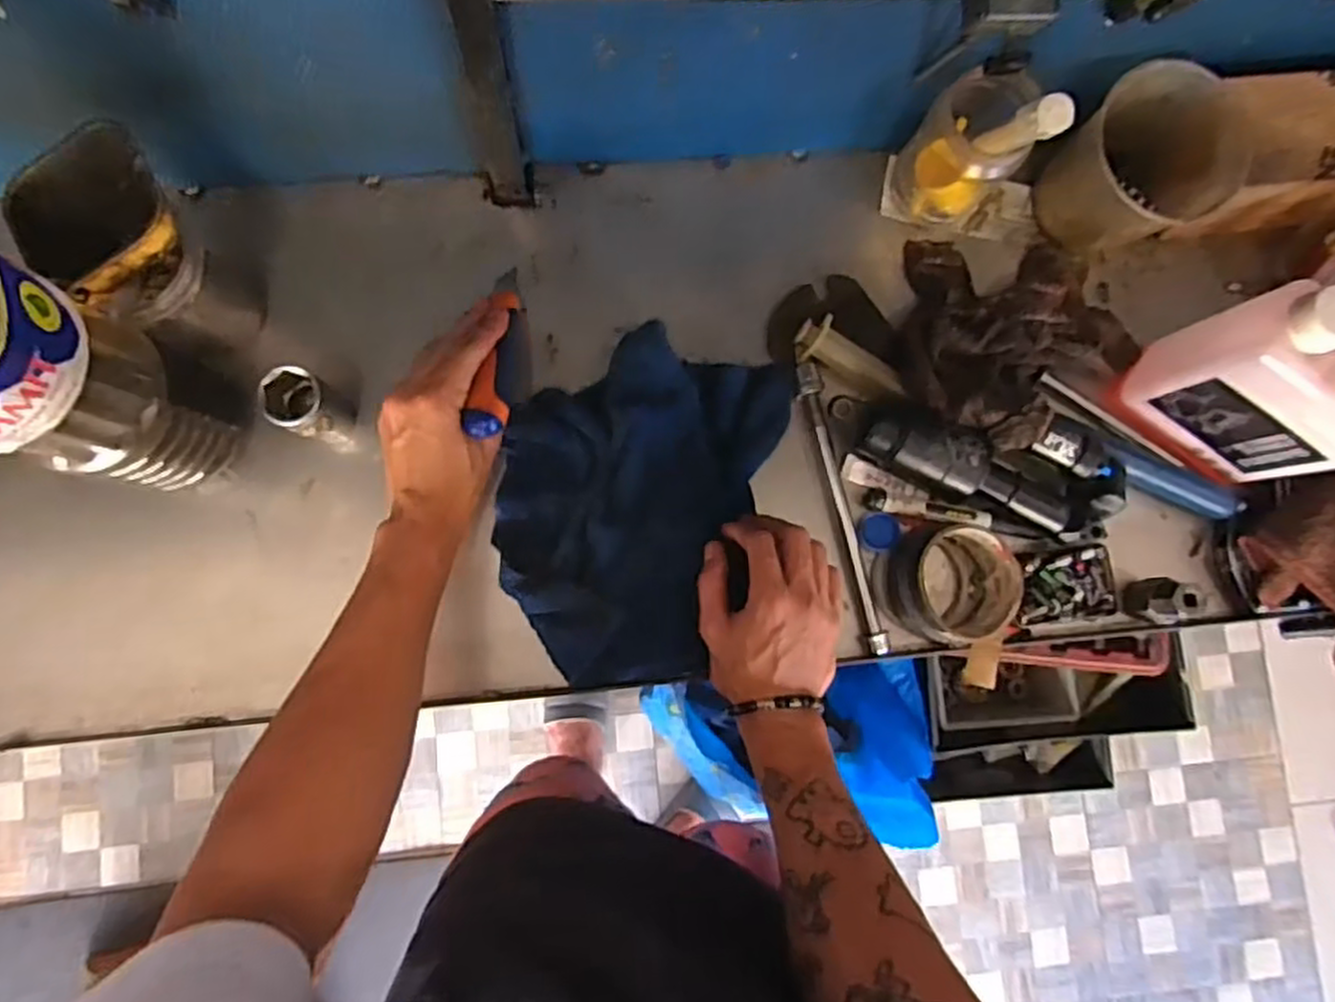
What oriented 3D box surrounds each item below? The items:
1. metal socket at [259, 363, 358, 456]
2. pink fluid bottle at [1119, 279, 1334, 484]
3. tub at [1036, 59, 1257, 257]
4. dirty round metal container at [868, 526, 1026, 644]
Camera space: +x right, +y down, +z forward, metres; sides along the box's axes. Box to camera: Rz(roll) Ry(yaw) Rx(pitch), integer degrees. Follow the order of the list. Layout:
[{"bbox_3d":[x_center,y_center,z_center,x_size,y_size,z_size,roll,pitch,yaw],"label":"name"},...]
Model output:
[{"bbox_3d":[-0.258,-0.067,0.557,0.045,0.075,0.042,0,84,-3],"label":"metal socket"},{"bbox_3d":[0.429,-0.080,0.530,0.120,0.161,0.062,36,83,1],"label":"pink fluid bottle"},{"bbox_3d":[0.357,-0.251,0.582,0.103,0.099,0.110,0,84,-3],"label":"tub"},{"bbox_3d":[0.213,0.063,0.579,0.089,0.052,0.083,0,84,-3],"label":"dirty round metal container"}]

